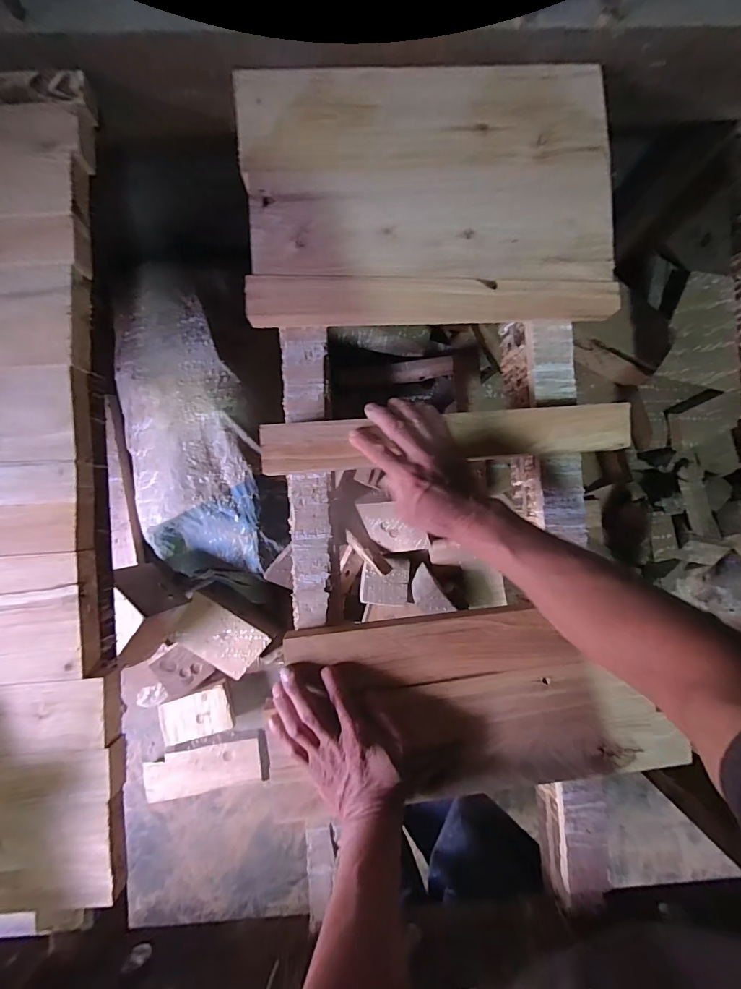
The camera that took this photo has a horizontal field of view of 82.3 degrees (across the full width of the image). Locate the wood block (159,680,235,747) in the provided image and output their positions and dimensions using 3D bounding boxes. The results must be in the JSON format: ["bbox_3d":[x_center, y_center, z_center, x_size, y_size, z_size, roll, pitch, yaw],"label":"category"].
[{"bbox_3d":[-0.465,0.583,1.126,0.187,0.057,0.129,-11,89,-3],"label":"wood block"}]

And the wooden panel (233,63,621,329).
[{"bbox_3d":[0.067,-0.356,0.501,0.419,0.038,0.296,-2,88,0],"label":"wooden panel"}]

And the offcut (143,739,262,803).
[{"bbox_3d":[-0.459,0.756,1.158,0.303,0.021,0.127,-7,89,-3],"label":"offcut"}]

